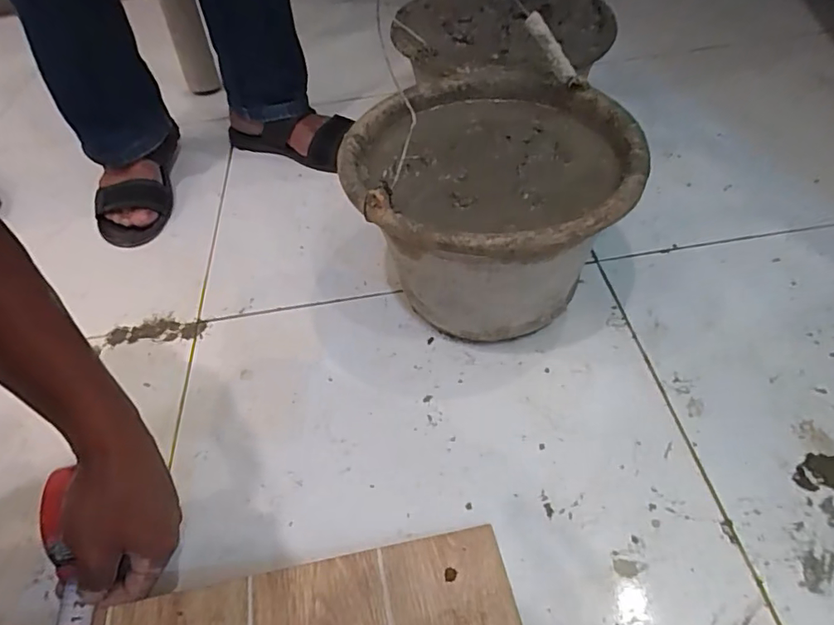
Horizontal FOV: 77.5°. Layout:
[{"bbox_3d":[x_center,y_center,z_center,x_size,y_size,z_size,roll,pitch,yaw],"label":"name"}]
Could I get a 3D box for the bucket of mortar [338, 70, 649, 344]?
[{"bbox_3d":[0.073,-0.106,0.547,0.263,0.163,0.271,-3,50,3],"label":"bucket of mortar"}]

